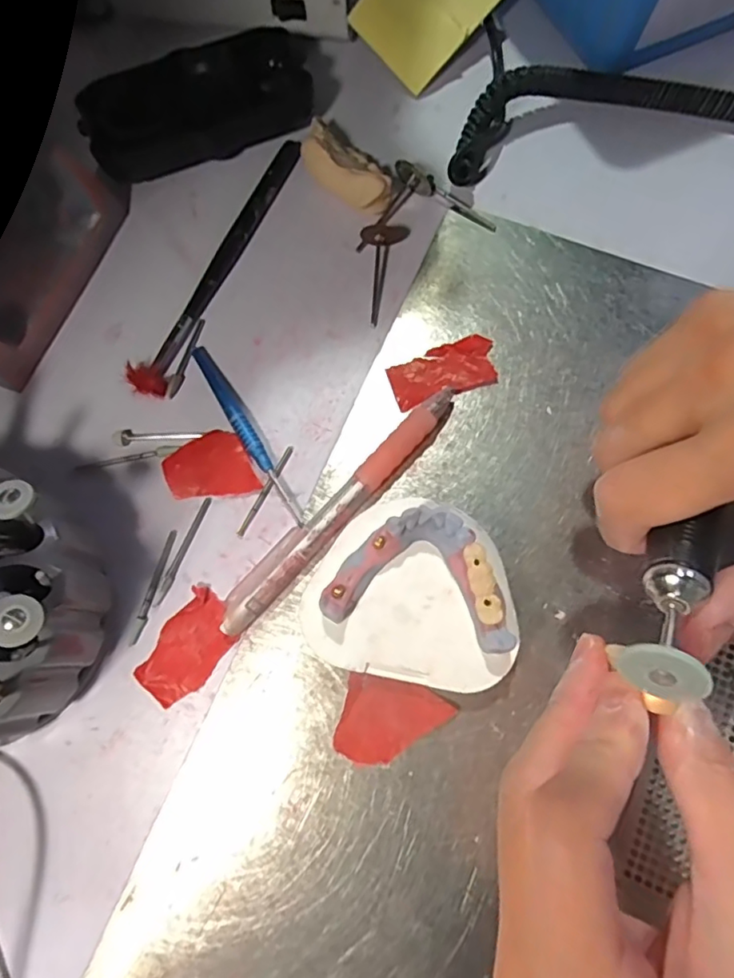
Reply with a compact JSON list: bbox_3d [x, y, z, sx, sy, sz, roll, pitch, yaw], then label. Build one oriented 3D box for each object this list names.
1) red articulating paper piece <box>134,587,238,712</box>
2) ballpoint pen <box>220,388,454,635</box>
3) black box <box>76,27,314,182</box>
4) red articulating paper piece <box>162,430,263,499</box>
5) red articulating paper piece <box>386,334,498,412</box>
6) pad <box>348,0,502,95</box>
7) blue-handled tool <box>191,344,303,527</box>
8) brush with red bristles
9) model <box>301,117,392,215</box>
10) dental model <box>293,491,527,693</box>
[{"bbox_3d":[-0.072,0.063,0.224,0.027,0.005,0.043,35,78,10],"label":"red articulating paper piece"},{"bbox_3d":[-0.011,0.007,0.233,0.015,0.013,0.130,42,79,11],"label":"ballpoint pen"},{"bbox_3d":[-0.082,-0.190,0.277,0.111,0.034,0.046,-25,76,-6],"label":"black box"},{"bbox_3d":[-0.068,-0.009,0.244,0.037,0.004,0.031,-22,75,-5],"label":"red articulating paper piece"},{"bbox_3d":[0.034,-0.053,0.250,0.047,0.004,0.024,-18,75,-4],"label":"red articulating paper piece"},{"bbox_3d":[0.033,-0.249,0.285,0.049,0.007,0.071,40,96,-15],"label":"pad"},{"bbox_3d":[-0.053,-0.026,0.247,0.009,0.006,0.096,-31,76,-7],"label":"blue-handled tool"},{"bbox_3d":[-0.070,-0.108,0.269,0.017,0.009,0.147,24,76,7],"label":"brush with red bristles"},{"bbox_3d":[-0.008,-0.155,0.272,0.056,0.022,0.024,39,79,11],"label":"model"},{"bbox_3d":[0.018,0.038,0.211,0.076,0.031,0.065,14,75,5],"label":"dental model"}]

